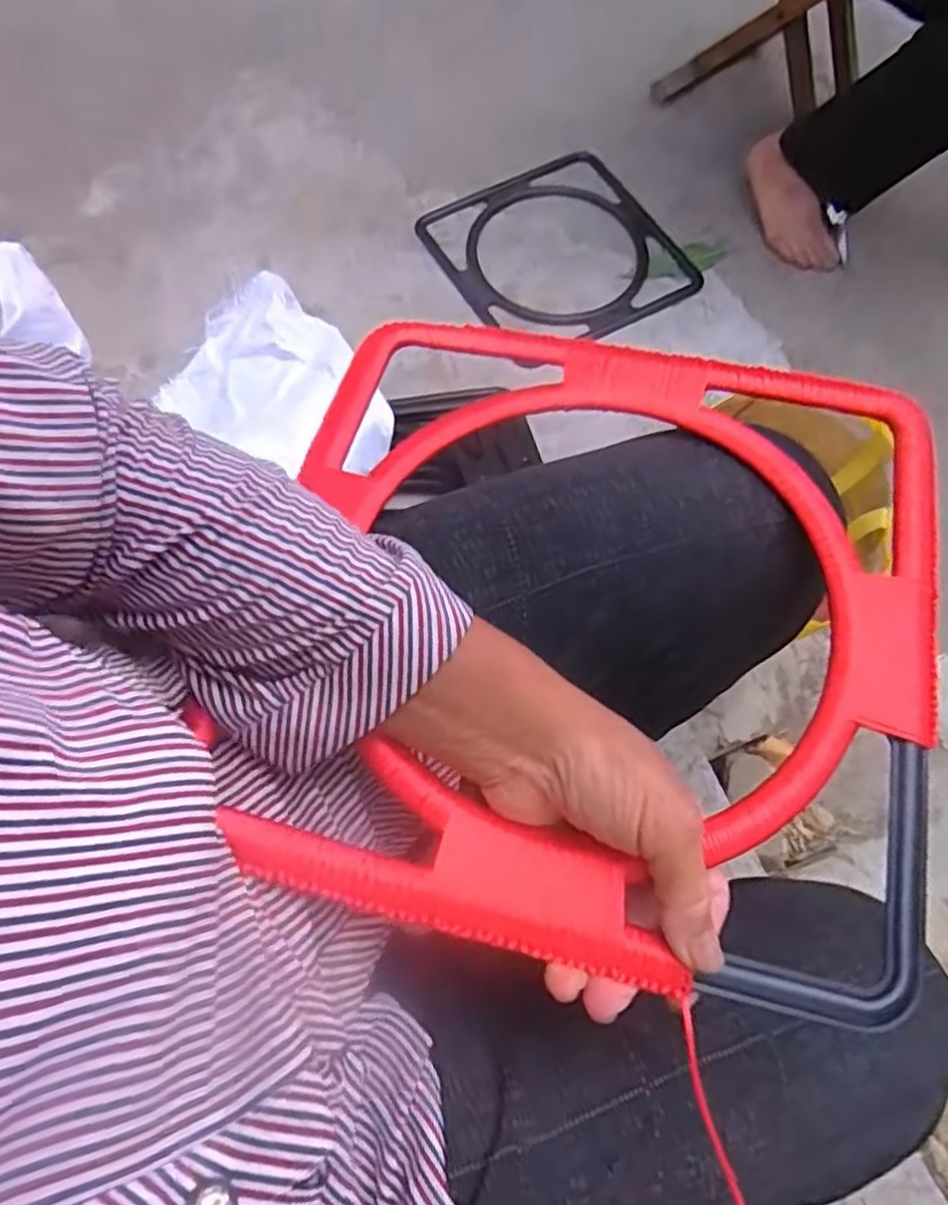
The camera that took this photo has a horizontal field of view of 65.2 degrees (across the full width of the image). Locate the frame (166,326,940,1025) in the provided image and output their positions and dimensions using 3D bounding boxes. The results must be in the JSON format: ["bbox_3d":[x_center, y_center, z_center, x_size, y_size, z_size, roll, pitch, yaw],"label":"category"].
[{"bbox_3d":[0.059,-0.003,0.367,0.322,0.031,0.331,14,67,5],"label":"frame"}]

